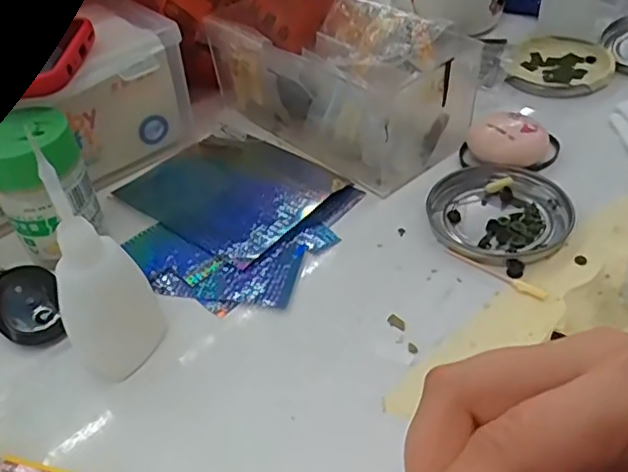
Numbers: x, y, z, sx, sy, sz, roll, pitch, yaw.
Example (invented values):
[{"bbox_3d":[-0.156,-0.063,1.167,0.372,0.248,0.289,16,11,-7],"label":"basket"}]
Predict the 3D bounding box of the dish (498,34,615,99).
[{"bbox_3d":[0.187,-0.132,0.476,0.078,0.011,0.077,-3,42,3],"label":"dish"}]

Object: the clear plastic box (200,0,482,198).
[{"bbox_3d":[0.012,-0.110,0.425,0.092,0.073,0.178,-35,49,-28],"label":"clear plastic box"}]

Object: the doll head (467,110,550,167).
[{"bbox_3d":[0.122,-0.059,0.391,0.045,0.025,0.035,23,49,28],"label":"doll head"}]

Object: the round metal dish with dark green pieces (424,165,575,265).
[{"bbox_3d":[0.105,-0.013,0.356,0.076,0.010,0.075,-3,42,3],"label":"round metal dish with dark green pieces"}]

